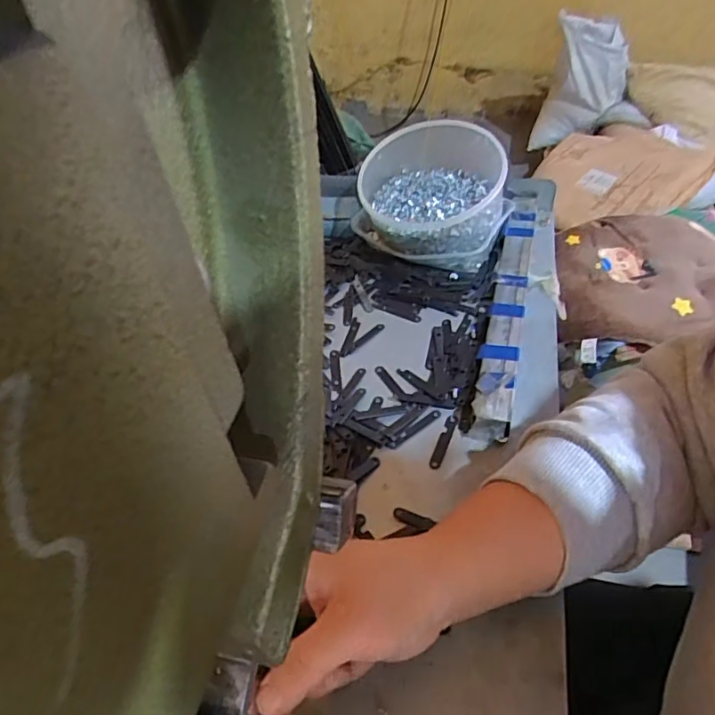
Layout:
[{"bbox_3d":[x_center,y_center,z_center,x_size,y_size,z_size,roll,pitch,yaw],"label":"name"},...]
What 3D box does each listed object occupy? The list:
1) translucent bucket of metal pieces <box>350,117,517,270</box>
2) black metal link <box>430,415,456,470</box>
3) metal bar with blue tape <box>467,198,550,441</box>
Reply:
[{"bbox_3d":[0.082,-0.181,0.629,0.164,0.102,0.167,4,46,9],"label":"translucent bucket of metal pieces"},{"bbox_3d":[0.068,0.066,0.448,0.009,0.004,0.051,14,48,19],"label":"black metal link"},{"bbox_3d":[0.148,-0.058,0.551,0.038,0.029,0.338,10,47,16],"label":"metal bar with blue tape"}]

